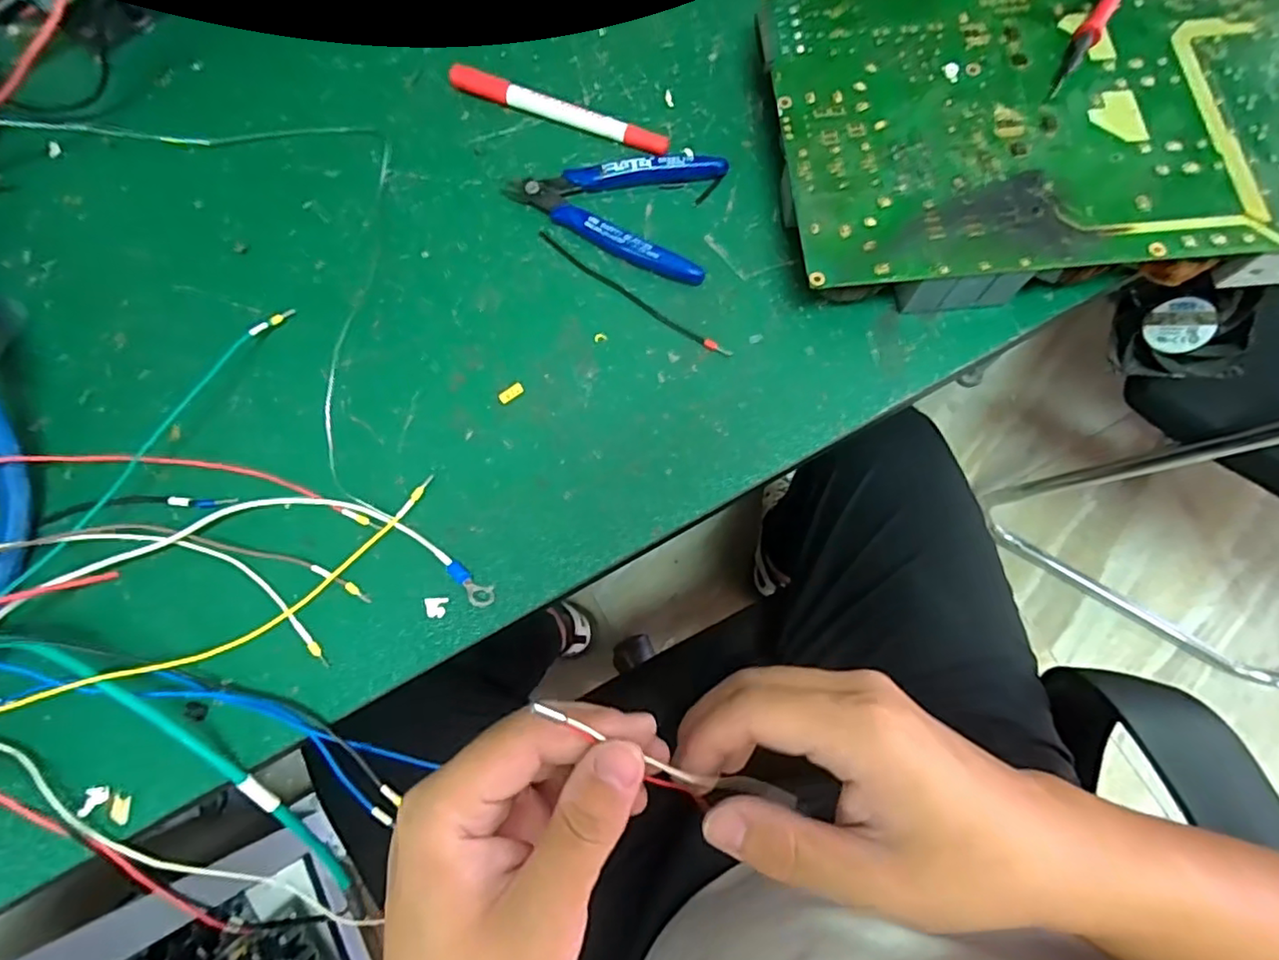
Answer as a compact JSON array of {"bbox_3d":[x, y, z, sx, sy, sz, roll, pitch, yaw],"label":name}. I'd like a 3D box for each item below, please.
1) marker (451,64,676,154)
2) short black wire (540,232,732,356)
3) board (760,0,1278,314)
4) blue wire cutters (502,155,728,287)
[{"bbox_3d":[-0.047,-0.217,0.361,0.135,0.011,0.016,22,76,7],"label":"marker"},{"bbox_3d":[-0.005,-0.101,0.336,0.128,0.004,0.007,36,78,10],"label":"short black wire"},{"bbox_3d":[0.244,-0.197,0.336,0.344,0.038,0.205,-5,74,0],"label":"board"},{"bbox_3d":[-0.016,-0.152,0.345,0.116,0.015,0.077,9,75,4],"label":"blue wire cutters"}]

